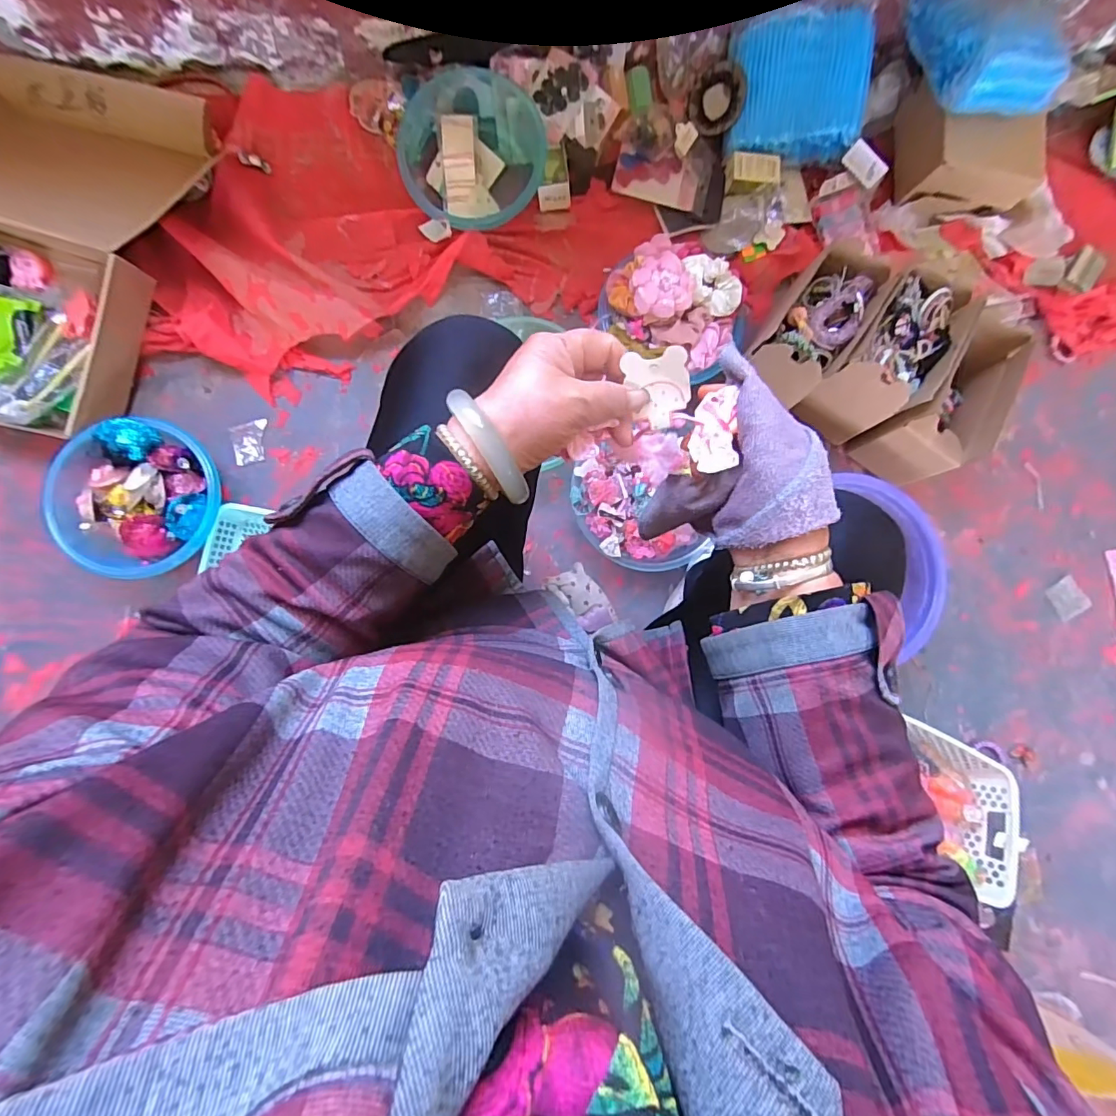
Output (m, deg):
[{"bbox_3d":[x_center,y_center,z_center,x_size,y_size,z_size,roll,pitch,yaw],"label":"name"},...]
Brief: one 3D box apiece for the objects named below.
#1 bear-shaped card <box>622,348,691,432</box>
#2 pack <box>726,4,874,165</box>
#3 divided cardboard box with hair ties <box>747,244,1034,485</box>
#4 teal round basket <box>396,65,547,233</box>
[{"bbox_3d":[0.065,-0.106,0.316,0.036,0.004,0.049,-11,125,13],"label":"bear-shaped card"},{"bbox_3d":[0.396,-0.774,0.826,0.215,0.089,0.181,-1,85,-4],"label":"pack"},{"bbox_3d":[0.482,-0.293,0.779,0.358,0.191,0.234,22,84,-2],"label":"divided cardboard box with hair ties"},{"bbox_3d":[-0.143,-0.658,0.801,0.214,0.075,0.230,0,85,-4],"label":"teal round basket"}]

